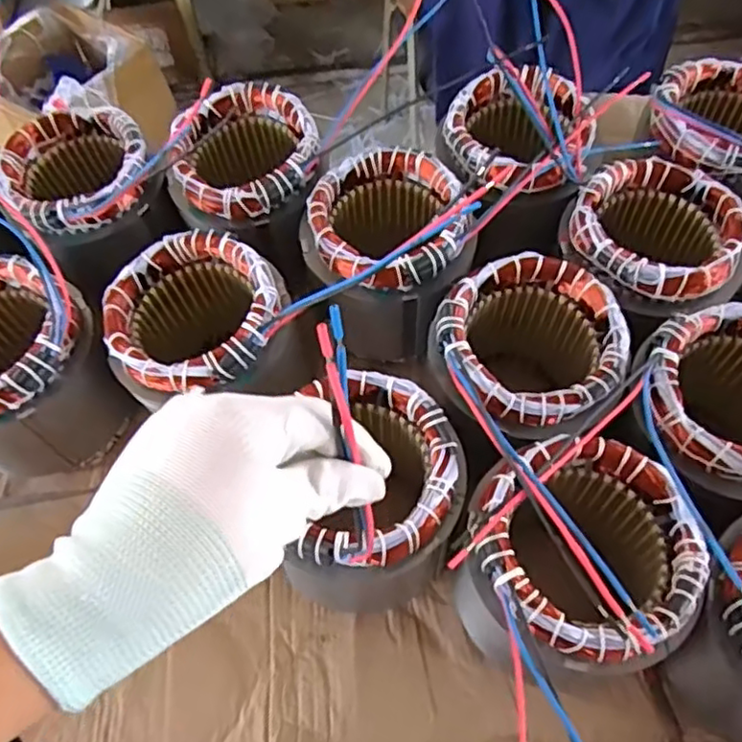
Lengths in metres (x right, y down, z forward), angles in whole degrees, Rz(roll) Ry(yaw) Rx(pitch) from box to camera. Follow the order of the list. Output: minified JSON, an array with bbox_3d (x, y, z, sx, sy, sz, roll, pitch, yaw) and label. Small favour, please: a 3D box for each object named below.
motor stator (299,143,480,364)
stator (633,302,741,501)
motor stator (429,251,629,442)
[{"bbox_3d":[0.016,-0.094,0.617,0.152,0.158,0.154,-1,61,2],"label":"motor stator"},{"bbox_3d":[0.274,0.046,0.524,0.141,0.150,0.144,-1,61,2],"label":"stator"},{"bbox_3d":[0.127,0.006,0.559,0.135,0.160,0.135,-1,61,2],"label":"motor stator"}]

